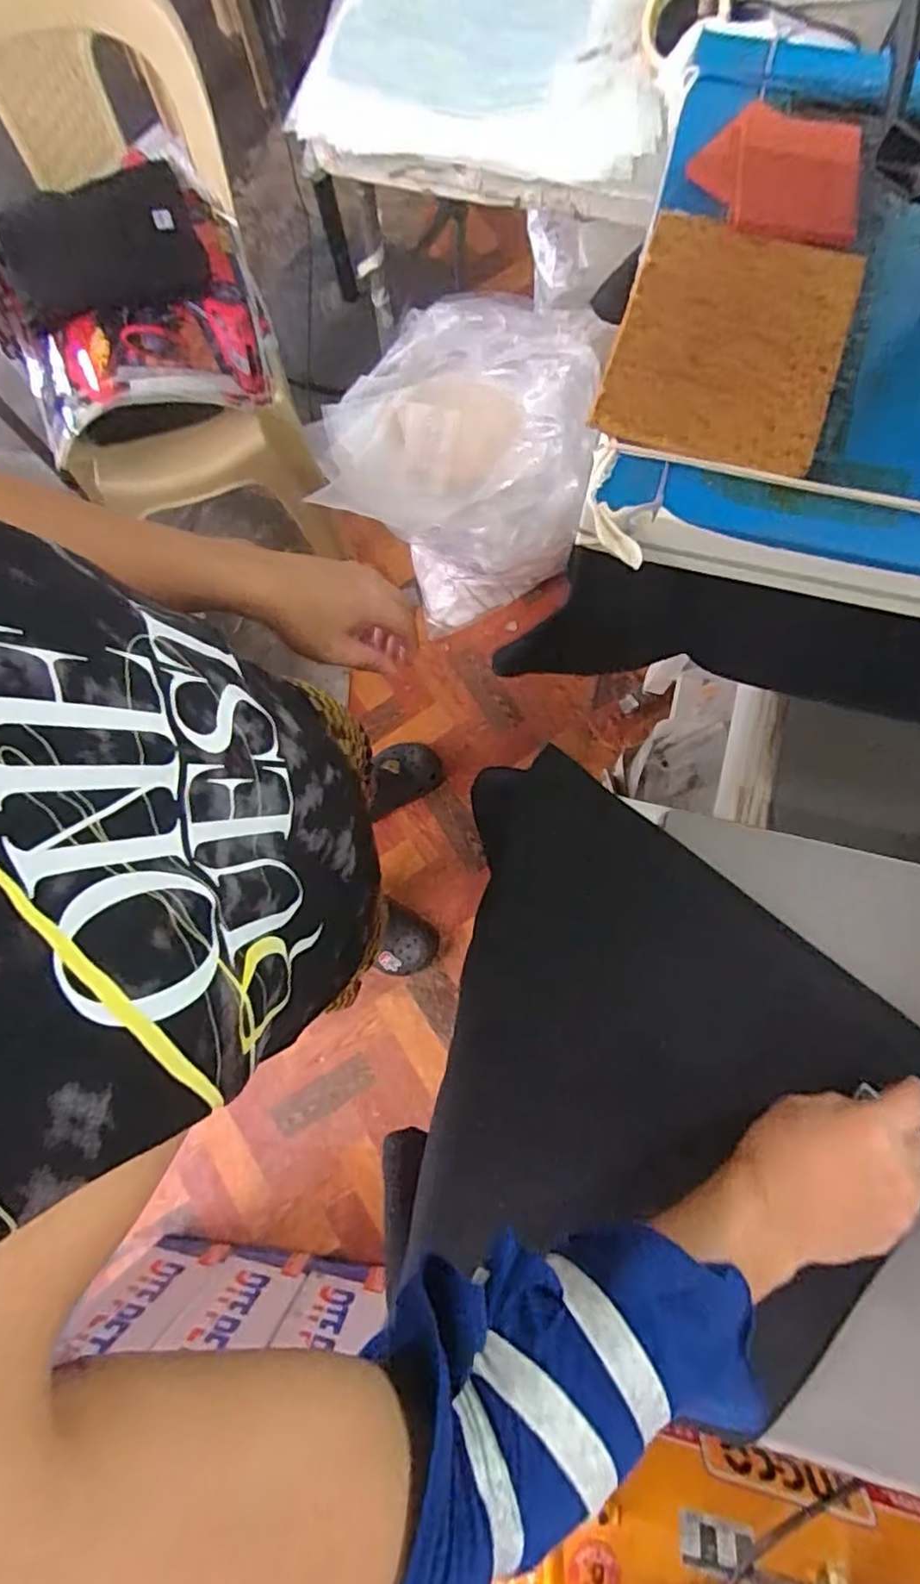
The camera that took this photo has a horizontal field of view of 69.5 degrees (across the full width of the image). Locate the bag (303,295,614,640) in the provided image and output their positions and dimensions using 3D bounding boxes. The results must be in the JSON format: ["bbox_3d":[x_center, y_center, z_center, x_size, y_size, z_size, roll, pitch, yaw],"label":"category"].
[{"bbox_3d":[-0.012,-0.605,1.310,0.451,0.460,0.418,6,79,3],"label":"bag"}]

